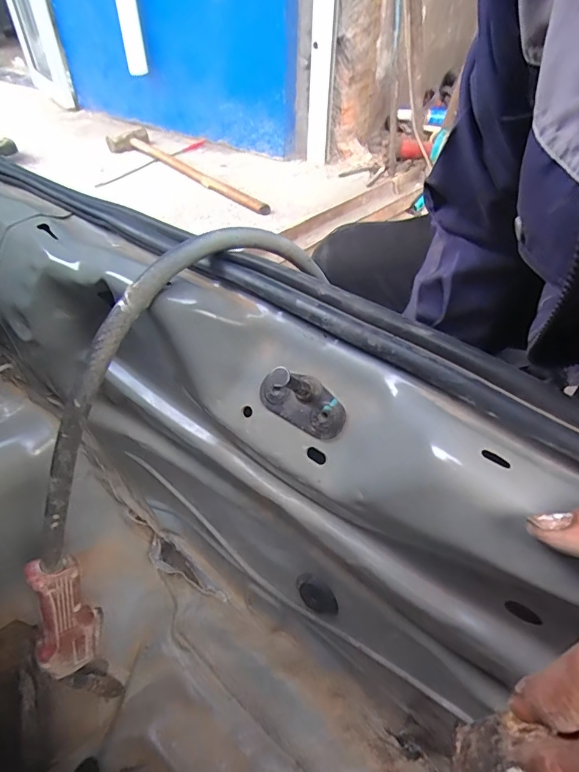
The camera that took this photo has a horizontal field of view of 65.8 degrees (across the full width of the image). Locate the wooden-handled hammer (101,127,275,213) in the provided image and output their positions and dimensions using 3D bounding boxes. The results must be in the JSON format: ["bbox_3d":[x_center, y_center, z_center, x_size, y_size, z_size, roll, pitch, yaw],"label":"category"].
[{"bbox_3d":[-0.401,-0.787,1.622,0.169,0.072,0.899,-33,54,-29],"label":"wooden-handled hammer"}]

